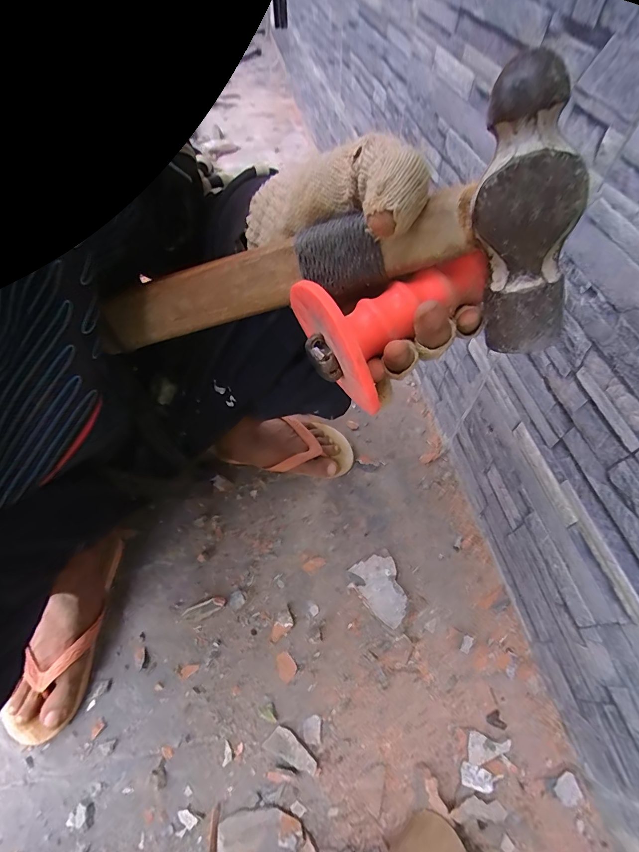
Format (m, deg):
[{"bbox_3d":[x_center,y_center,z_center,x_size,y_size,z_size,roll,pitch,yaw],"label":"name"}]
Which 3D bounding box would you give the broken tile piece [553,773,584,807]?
[{"bbox_3d":[0.254,0.374,0.377,0.024,0.009,0.021,-22,59,-11],"label":"broken tile piece"}]

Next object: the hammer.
[{"bbox_3d":[-0.020,-0.079,0.205,0.272,0.097,0.045,-1,55,26],"label":"hammer"}]

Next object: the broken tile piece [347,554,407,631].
[{"bbox_3d":[0.083,0.210,0.484,0.063,0.014,0.084,-40,64,-21],"label":"broken tile piece"}]

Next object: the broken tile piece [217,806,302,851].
[{"bbox_3d":[-0.061,0.413,0.367,0.081,0.013,0.045,-13,58,-6],"label":"broken tile piece"}]

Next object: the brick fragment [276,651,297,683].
[{"bbox_3d":[-0.041,0.295,0.451,0.021,0.005,0.030,-27,60,-14],"label":"brick fragment"}]

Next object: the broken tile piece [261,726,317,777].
[{"bbox_3d":[-0.030,0.355,0.402,0.060,0.012,0.024,22,61,15],"label":"broken tile piece"}]

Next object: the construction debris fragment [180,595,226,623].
[{"bbox_3d":[-0.149,0.238,0.475,0.052,0.014,0.018,-24,60,-12],"label":"construction debris fragment"}]

